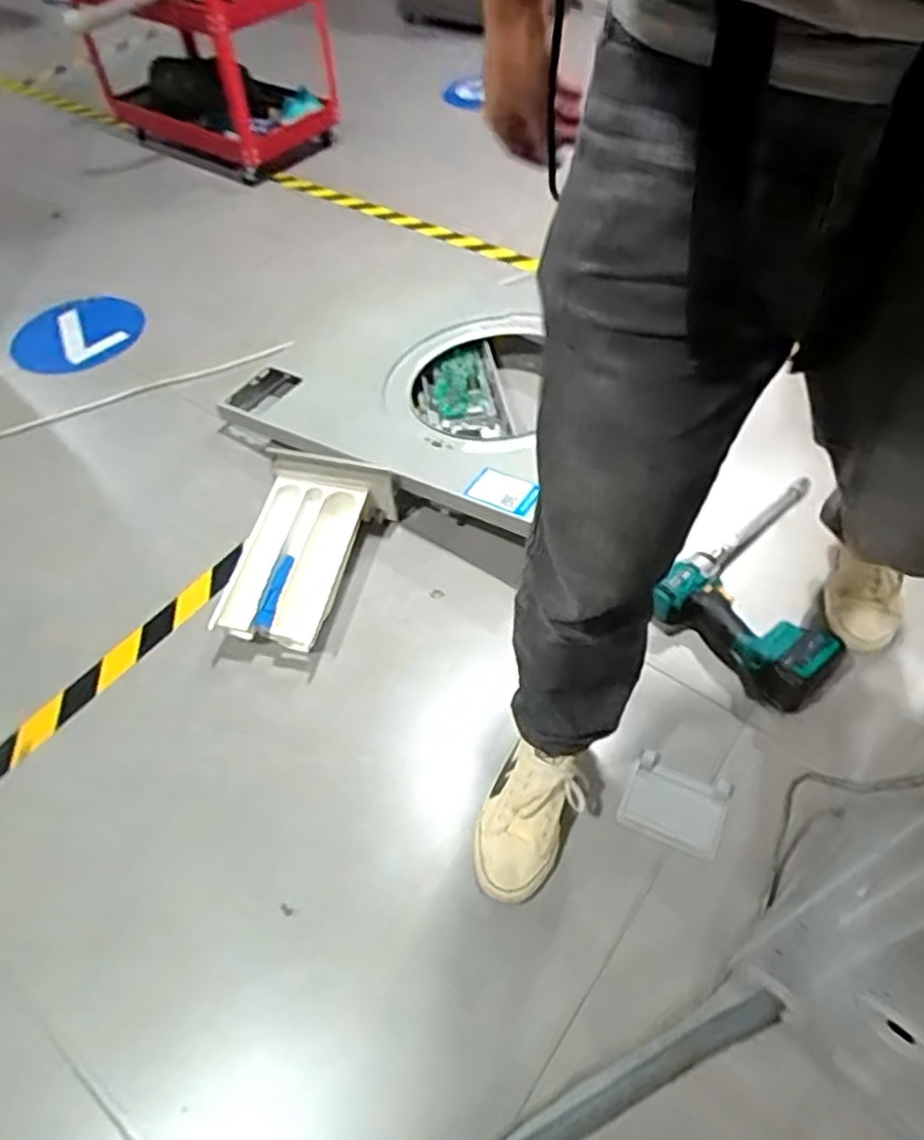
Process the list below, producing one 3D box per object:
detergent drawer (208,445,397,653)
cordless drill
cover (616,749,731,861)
[{"bbox_3d":[-0.249,-0.031,1.141,0.217,0.114,0.325,7,53,10],"label":"detergent drawer"},{"bbox_3d":[0.493,0.012,1.067,0.370,0.069,0.266,-31,57,-20],"label":"cordless drill"},{"bbox_3d":[0.271,0.295,0.917,0.120,0.017,0.099,19,55,16],"label":"cover"}]

